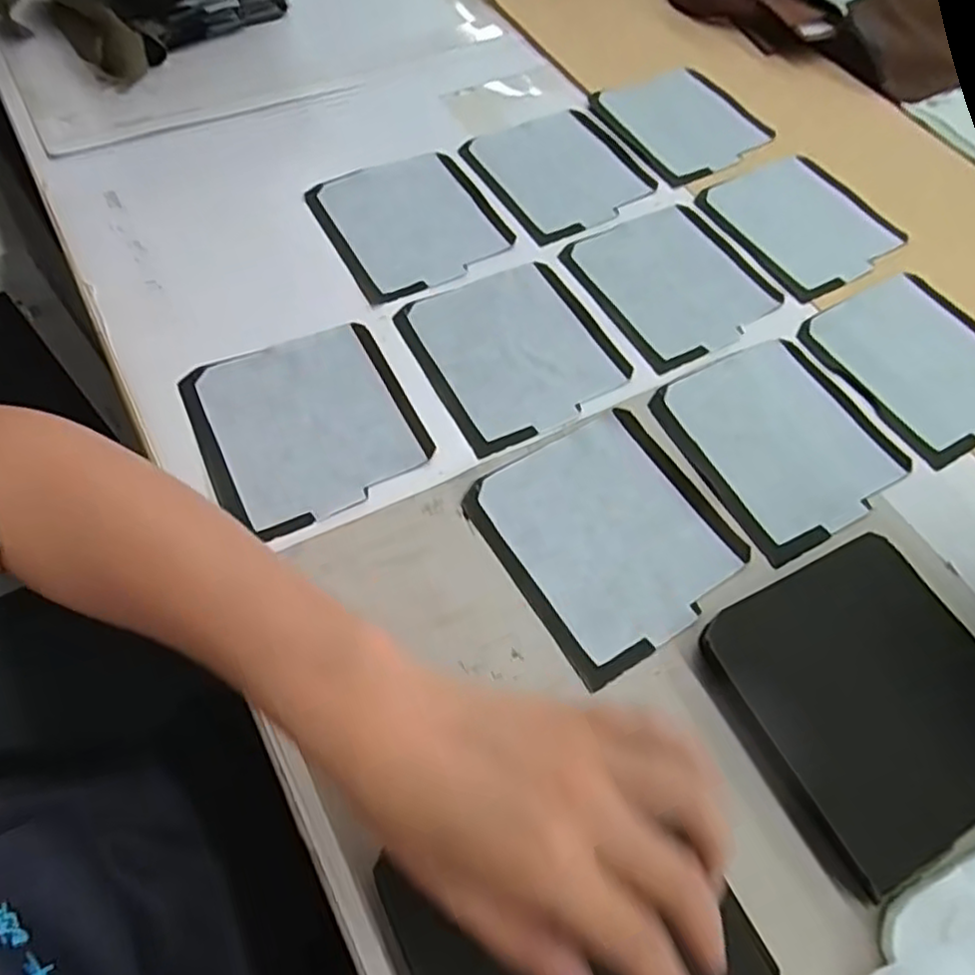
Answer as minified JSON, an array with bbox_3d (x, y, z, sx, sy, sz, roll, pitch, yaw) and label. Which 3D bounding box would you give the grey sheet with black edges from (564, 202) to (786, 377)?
[{"bbox_3d":[0.138,-0.154,0.500,0.123,0.006,0.133,-25,64,-16],"label":"grey sheet with black edges"}]

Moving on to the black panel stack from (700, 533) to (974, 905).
[{"bbox_3d":[0.196,0.107,0.344,0.140,0.016,0.137,-23,64,-15],"label":"black panel stack"}]

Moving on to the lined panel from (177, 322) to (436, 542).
[{"bbox_3d":[-0.113,-0.041,0.417,0.125,0.008,0.131,-24,64,-15],"label":"lined panel"}]

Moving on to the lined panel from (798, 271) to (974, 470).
[{"bbox_3d":[0.308,-0.092,0.470,0.126,0.004,0.132,-27,65,-16],"label":"lined panel"}]

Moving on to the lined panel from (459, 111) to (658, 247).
[{"bbox_3d":[0.064,-0.264,0.559,0.133,0.004,0.132,-27,65,-16],"label":"lined panel"}]

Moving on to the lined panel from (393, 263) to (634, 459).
[{"bbox_3d":[0.020,-0.096,0.460,0.128,0.008,0.133,-25,64,-15],"label":"lined panel"}]

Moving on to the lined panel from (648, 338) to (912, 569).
[{"bbox_3d":[0.191,-0.033,0.433,0.129,0.007,0.134,-25,64,-15],"label":"lined panel"}]

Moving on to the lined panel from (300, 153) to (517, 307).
[{"bbox_3d":[-0.056,-0.204,0.513,0.126,0.010,0.131,-24,64,-15],"label":"lined panel"}]

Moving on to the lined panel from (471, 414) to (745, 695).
[{"bbox_3d":[0.071,0.025,0.391,0.127,0.006,0.132,-30,66,-17],"label":"lined panel"}]

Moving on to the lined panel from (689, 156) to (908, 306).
[{"bbox_3d":[0.253,-0.213,0.532,0.123,0.013,0.128,-27,65,-16],"label":"lined panel"}]

